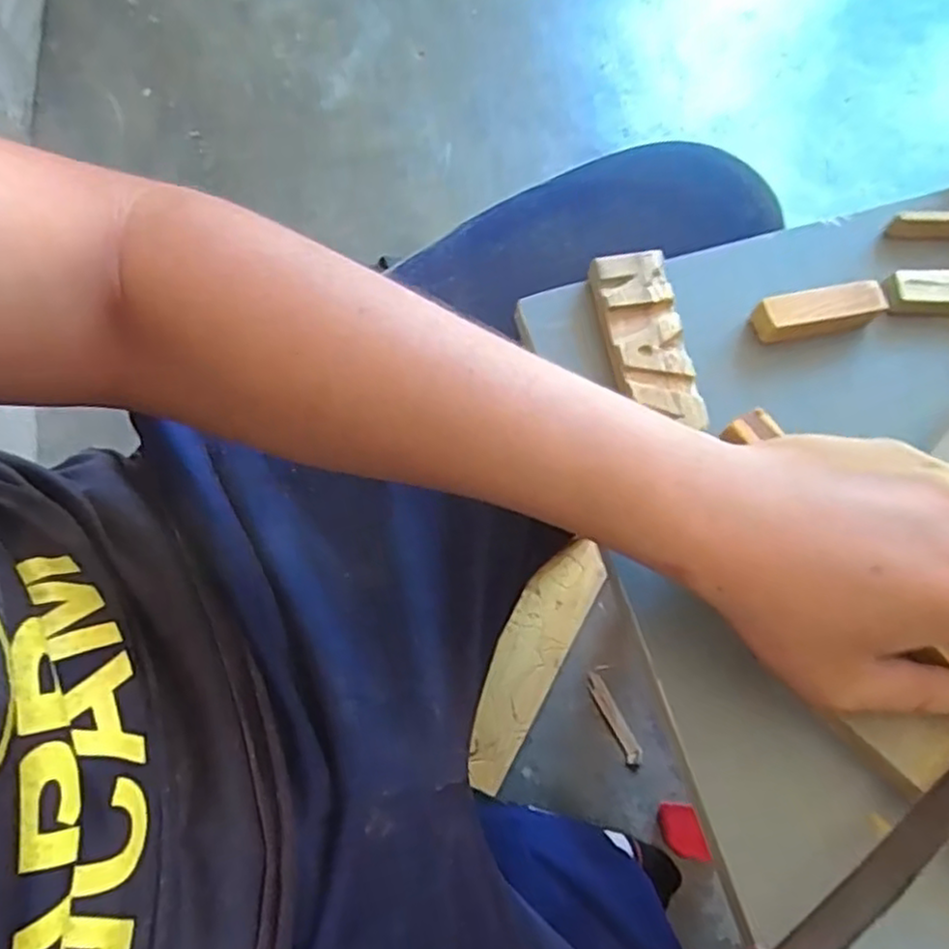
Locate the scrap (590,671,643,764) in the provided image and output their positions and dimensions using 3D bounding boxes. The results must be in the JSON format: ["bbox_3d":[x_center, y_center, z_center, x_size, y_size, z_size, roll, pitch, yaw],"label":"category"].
[{"bbox_3d":[0.146,0.254,0.736,0.018,0.010,0.096,-25,75,-8],"label":"scrap"}]

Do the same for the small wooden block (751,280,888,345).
[{"bbox_3d":[0.159,-0.075,0.329,0.057,0.020,0.016,-12,73,-4],"label":"small wooden block"}]

